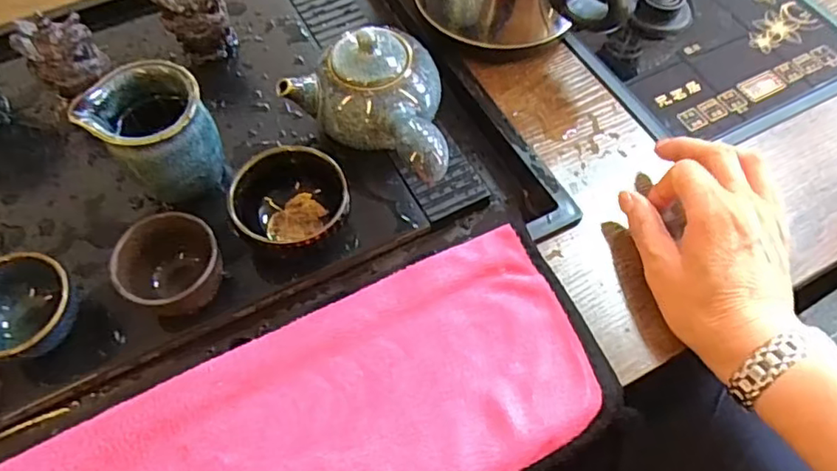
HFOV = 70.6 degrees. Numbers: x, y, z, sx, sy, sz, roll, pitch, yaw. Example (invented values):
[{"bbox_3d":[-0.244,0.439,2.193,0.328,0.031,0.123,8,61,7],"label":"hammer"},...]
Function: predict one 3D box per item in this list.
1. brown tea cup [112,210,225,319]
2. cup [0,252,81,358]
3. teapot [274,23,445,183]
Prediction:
[{"bbox_3d":[-0.153,0.018,0.366,0.057,0.050,0.056,0,60,0],"label":"brown tea cup"},{"bbox_3d":[-0.235,0.046,0.352,0.063,0.044,0.061,0,60,0],"label":"cup"},{"bbox_3d":[-0.015,-0.089,0.409,0.126,0.071,0.090,33,65,17],"label":"teapot"}]

